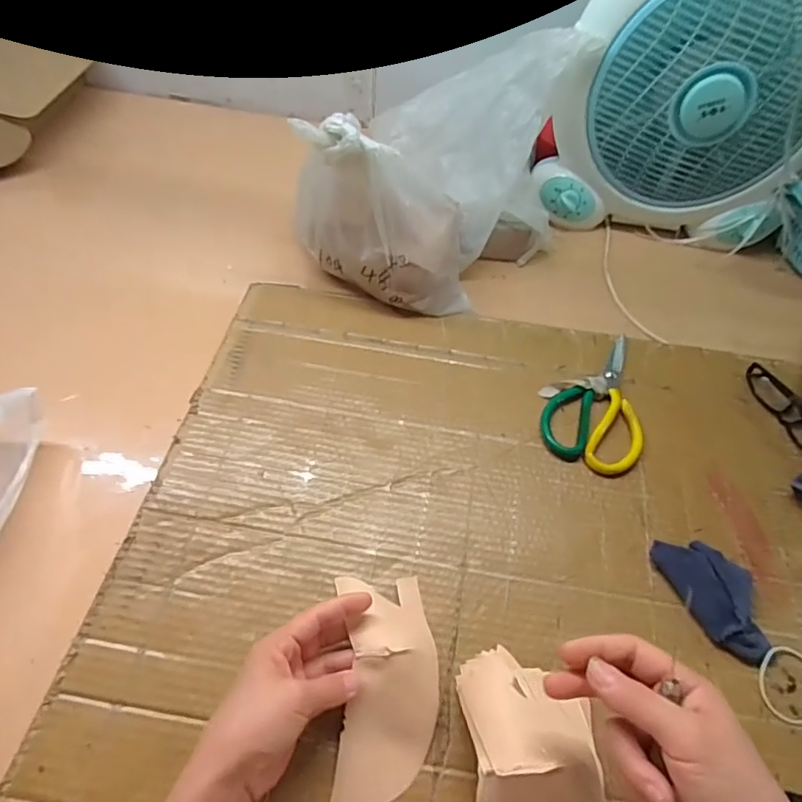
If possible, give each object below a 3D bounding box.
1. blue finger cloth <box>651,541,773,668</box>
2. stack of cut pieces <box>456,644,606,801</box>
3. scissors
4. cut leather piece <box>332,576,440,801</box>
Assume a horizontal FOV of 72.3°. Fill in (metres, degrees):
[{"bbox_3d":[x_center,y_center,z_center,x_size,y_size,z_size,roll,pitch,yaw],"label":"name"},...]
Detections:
[{"bbox_3d":[0.271,0.166,0.470,0.063,0.017,0.106,-17,55,-17],"label":"blue finger cloth"},{"bbox_3d":[0.085,0.255,0.353,0.086,0.075,0.174,6,57,0],"label":"stack of cut pieces"},{"bbox_3d":[0.226,-0.003,0.595,0.100,0.013,0.188,30,56,18],"label":"scissors"},{"bbox_3d":[-0.014,0.209,0.405,0.082,0.044,0.159,7,58,1],"label":"cut leather piece"}]

